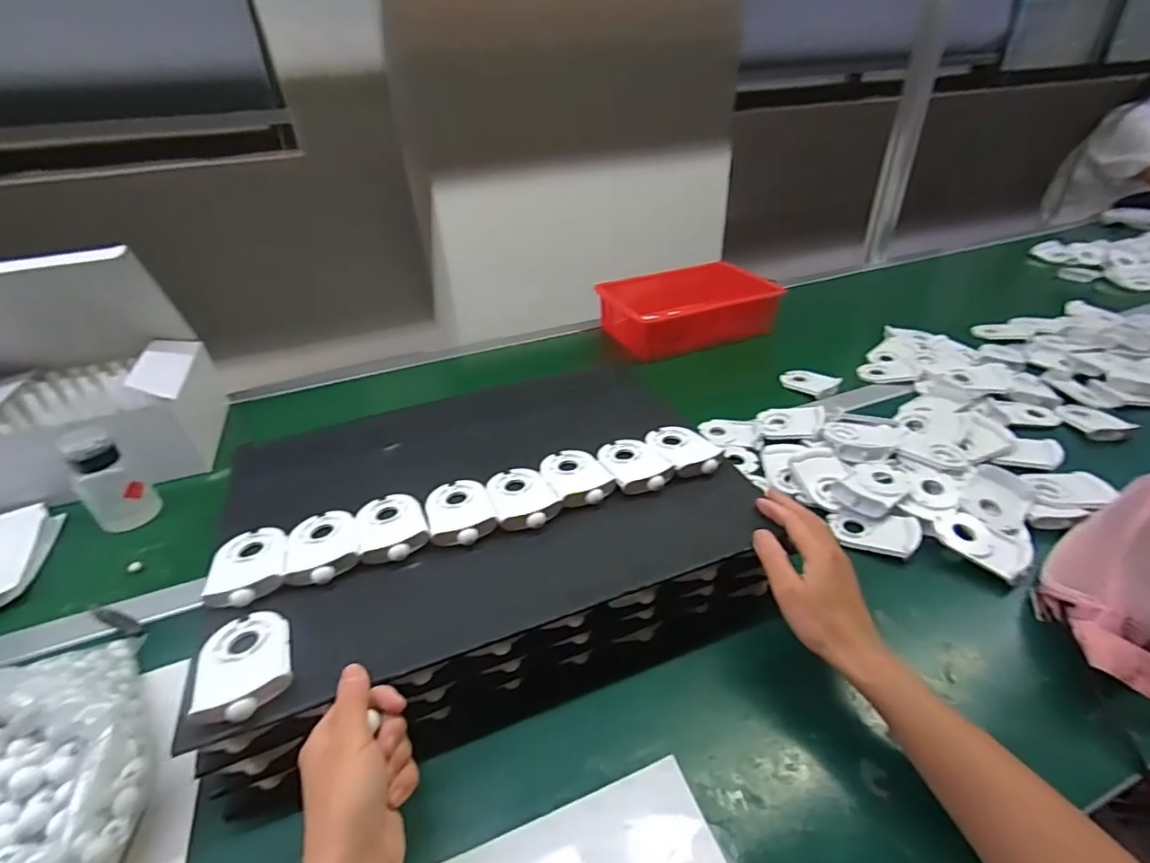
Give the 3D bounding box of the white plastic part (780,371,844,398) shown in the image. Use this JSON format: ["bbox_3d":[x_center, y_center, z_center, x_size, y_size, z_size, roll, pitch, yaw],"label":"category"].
[{"bbox_3d":[0.369,-0.080,0.852,0.056,0.021,0.090,-21,38,-24],"label":"white plastic part"}]

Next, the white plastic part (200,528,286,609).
[{"bbox_3d":[-0.277,0.110,0.457,0.058,0.010,0.087,-16,36,-18],"label":"white plastic part"}]

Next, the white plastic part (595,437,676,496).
[{"bbox_3d":[0.060,0.030,0.548,0.058,0.014,0.089,-12,35,-13],"label":"white plastic part"}]

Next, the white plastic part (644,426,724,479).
[{"bbox_3d":[0.115,0.016,0.566,0.059,0.012,0.087,-14,35,-15],"label":"white plastic part"}]

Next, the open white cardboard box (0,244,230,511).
[{"bbox_3d":[-0.659,-0.070,0.690,0.261,0.267,0.251,-15,35,-16],"label":"open white cardboard box"}]

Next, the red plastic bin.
[{"bbox_3d":[0.209,-0.226,0.999,0.288,0.082,0.189,-13,35,-13],"label":"red plastic bin"}]

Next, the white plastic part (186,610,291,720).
[{"bbox_3d":[-0.235,0.161,0.381,0.059,0.013,0.089,-19,37,-22],"label":"white plastic part"}]

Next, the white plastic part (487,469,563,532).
[{"bbox_3d":[-0.049,0.061,0.516,0.059,0.011,0.088,-12,35,-12],"label":"white plastic part"}]

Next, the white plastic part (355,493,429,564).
[{"bbox_3d":[-0.167,0.082,0.490,0.058,0.012,0.092,-15,35,-17],"label":"white plastic part"}]

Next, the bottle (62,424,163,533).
[{"bbox_3d":[-0.537,0.055,0.623,0.056,0.124,0.059,23,42,34],"label":"bottle"}]

